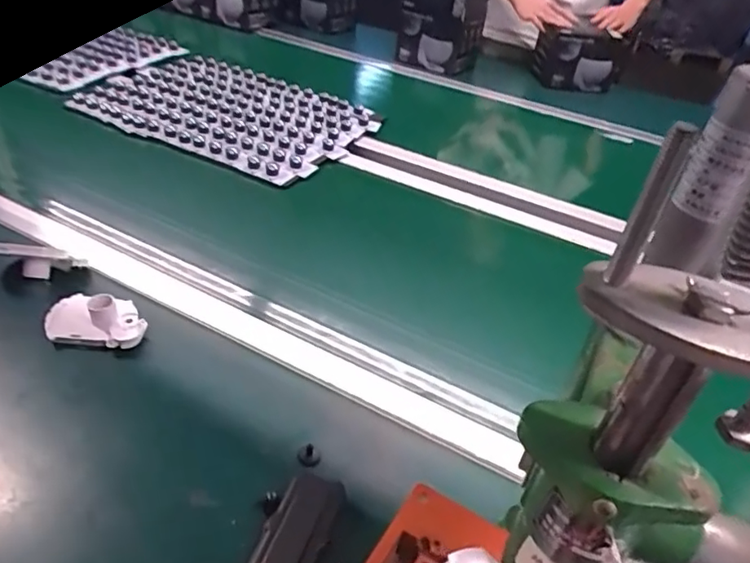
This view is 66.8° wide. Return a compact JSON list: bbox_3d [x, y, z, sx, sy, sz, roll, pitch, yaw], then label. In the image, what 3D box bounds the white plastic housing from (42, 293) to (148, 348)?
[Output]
[{"bbox_3d":[-0.289,0.040,0.594,0.097,0.038,0.064,6,38,-1],"label":"white plastic housing"}]

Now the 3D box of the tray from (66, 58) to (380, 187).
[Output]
[{"bbox_3d":[-0.247,-0.303,1.001,0.433,0.029,0.291,21,44,7],"label":"tray"}]

